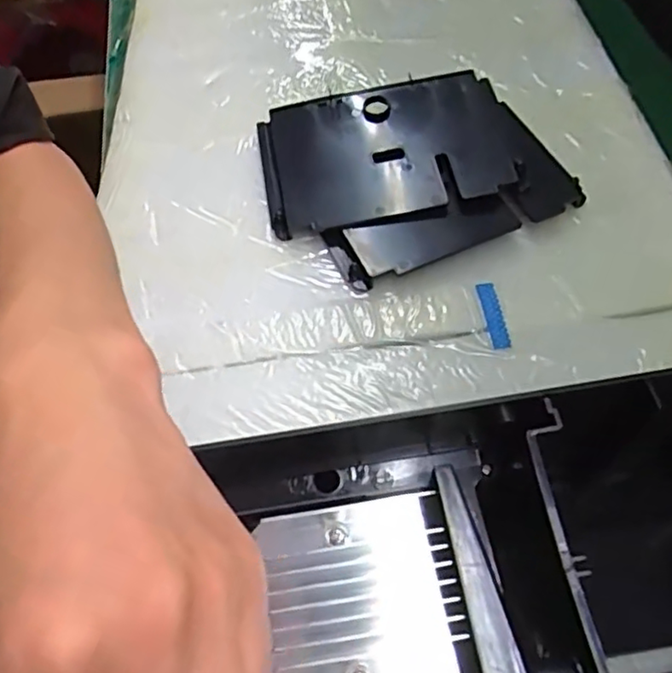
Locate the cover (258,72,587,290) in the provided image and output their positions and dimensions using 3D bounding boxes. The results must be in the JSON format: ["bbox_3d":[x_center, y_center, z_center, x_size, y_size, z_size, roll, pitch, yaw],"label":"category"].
[{"bbox_3d":[0.052,-0.128,0.468,0.204,0.025,0.169,-20,60,-7],"label":"cover"}]

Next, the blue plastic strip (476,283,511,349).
[{"bbox_3d":[0.102,-0.014,0.413,0.012,0.006,0.048,-10,59,-1],"label":"blue plastic strip"}]

